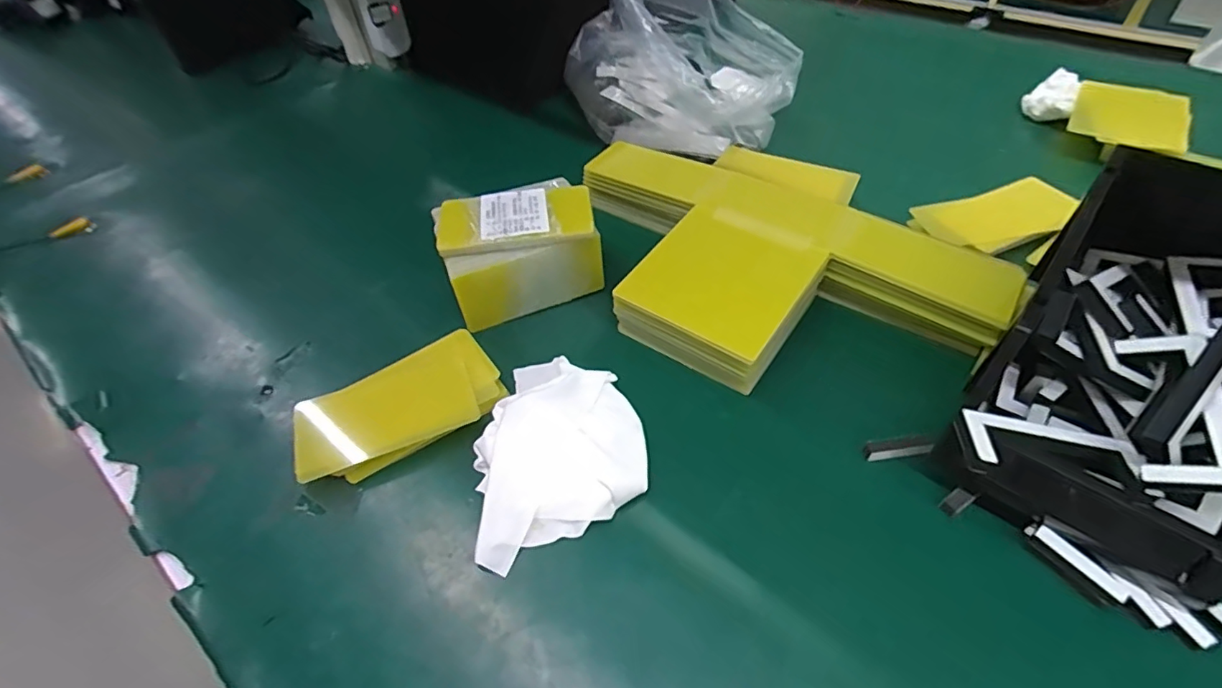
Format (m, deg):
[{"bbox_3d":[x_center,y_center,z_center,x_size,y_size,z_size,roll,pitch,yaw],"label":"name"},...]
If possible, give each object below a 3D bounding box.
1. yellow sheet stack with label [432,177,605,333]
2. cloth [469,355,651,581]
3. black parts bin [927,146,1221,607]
[{"bbox_3d":[-0.086,-0.086,0.524,0.137,0.099,0.087,-22,51,-13],"label":"yellow sheet stack with label"},{"bbox_3d":[-0.040,0.073,0.417,0.122,0.025,0.161,-10,50,-4],"label":"cloth"},{"bbox_3d":[0.363,0.003,0.369,0.157,0.131,0.301,32,59,27],"label":"black parts bin"}]

